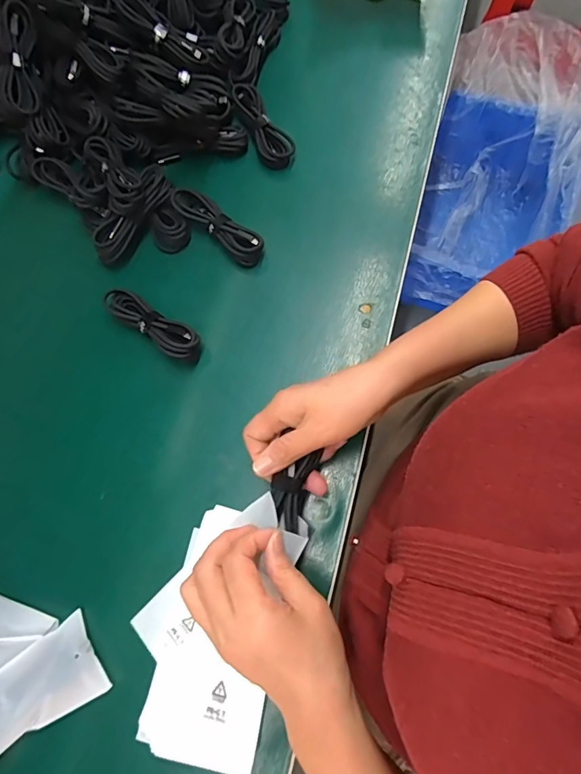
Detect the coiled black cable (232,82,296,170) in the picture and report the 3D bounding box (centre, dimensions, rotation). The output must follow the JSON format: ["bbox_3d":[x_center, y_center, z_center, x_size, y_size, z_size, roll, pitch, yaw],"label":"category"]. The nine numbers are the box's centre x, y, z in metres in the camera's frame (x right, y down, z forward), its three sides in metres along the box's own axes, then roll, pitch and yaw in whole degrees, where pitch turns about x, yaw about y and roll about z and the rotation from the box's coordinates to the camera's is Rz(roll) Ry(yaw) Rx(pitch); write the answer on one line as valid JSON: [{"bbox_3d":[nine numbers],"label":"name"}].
[{"bbox_3d":[-0.030,-0.296,0.488,0.036,0.018,0.117,-23,73,-3],"label":"coiled black cable"}]

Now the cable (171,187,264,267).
[{"bbox_3d":[-0.078,-0.169,0.456,0.112,0.025,0.034,40,80,14],"label":"cable"}]

